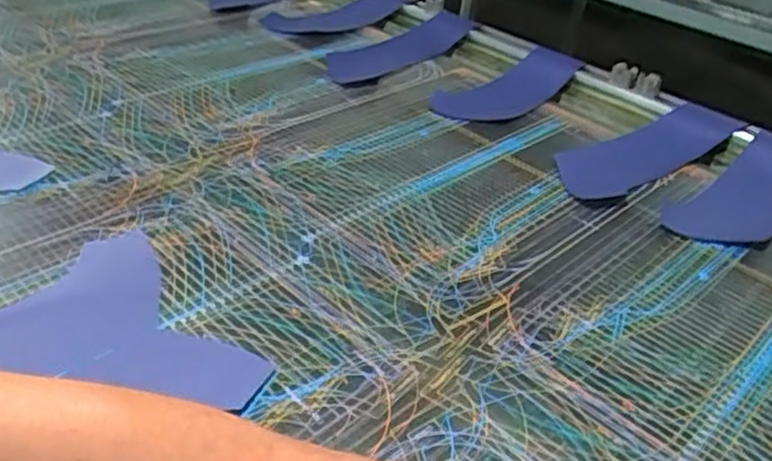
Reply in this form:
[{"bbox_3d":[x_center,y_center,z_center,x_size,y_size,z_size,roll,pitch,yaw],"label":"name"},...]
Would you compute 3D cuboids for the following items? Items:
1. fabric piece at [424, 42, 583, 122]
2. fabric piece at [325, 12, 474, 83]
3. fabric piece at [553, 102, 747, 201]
[{"bbox_3d":[0.183,-0.222,1.043,0.120,0.041,0.271,31,42,30],"label":"fabric piece"},{"bbox_3d":[0.022,-0.317,1.180,0.133,0.041,0.336,27,40,26],"label":"fabric piece"},{"bbox_3d":[0.340,-0.110,0.905,0.299,0.046,0.103,-18,42,-29],"label":"fabric piece"}]

